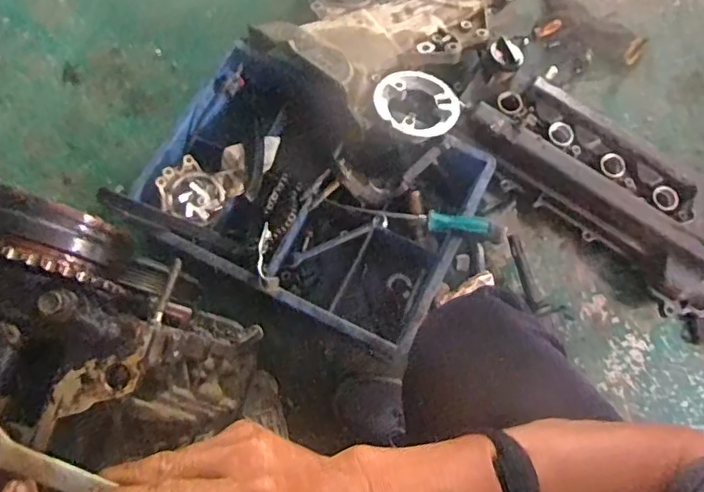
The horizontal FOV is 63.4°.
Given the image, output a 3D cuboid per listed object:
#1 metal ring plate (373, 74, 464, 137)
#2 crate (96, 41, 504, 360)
[{"bbox_3d":[0.094,-0.207,0.830,0.120,0.016,0.110,4,66,-8],"label":"metal ring plate"},{"bbox_3d":[-0.047,-0.066,0.828,0.465,0.131,0.314,26,76,5],"label":"crate"}]

